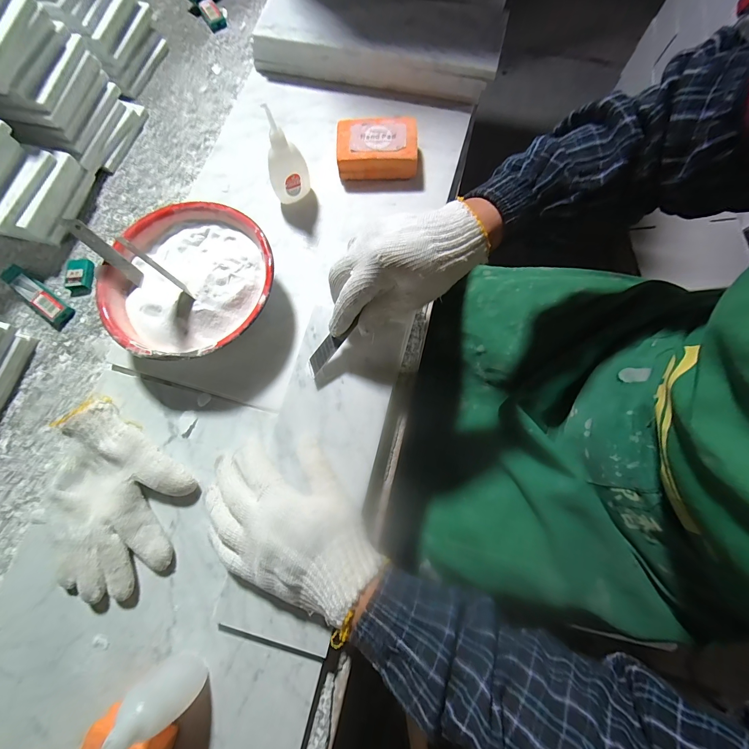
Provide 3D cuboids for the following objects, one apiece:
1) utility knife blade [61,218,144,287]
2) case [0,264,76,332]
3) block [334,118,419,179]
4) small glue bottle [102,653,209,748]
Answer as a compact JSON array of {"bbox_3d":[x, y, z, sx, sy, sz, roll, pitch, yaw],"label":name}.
[{"bbox_3d":[-0.258,-0.118,0.317,0.013,0.008,0.071,-49,120,-9],"label":"utility knife blade"},{"bbox_3d":[-0.391,-0.093,0.377,0.109,0.012,0.027,36,80,10],"label":"case"},{"bbox_3d":[0.004,-0.266,0.389,0.091,0.033,0.063,3,76,3],"label":"block"},{"bbox_3d":[-0.164,0.245,0.241,0.037,0.080,0.039,-43,79,-8],"label":"small glue bottle"}]

